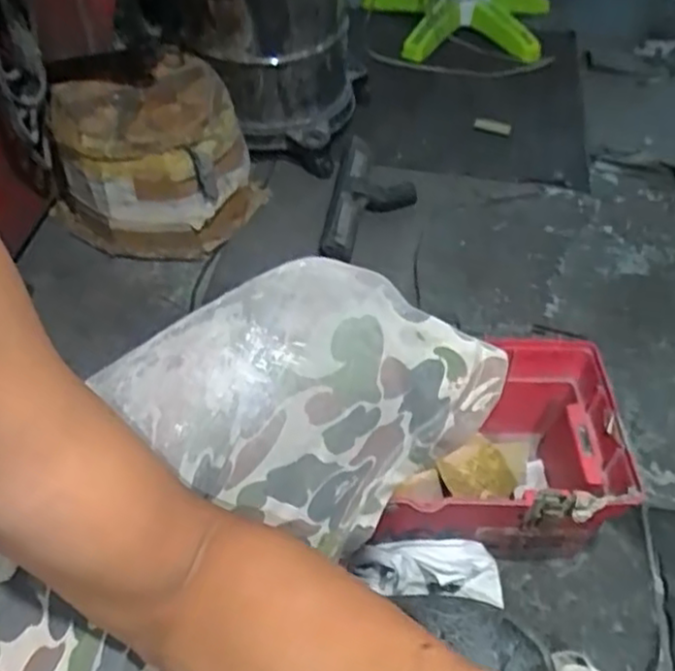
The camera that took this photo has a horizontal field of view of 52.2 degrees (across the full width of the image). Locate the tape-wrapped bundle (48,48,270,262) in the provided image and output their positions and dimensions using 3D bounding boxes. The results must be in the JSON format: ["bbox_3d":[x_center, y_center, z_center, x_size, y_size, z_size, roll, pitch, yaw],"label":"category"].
[{"bbox_3d":[-0.290,-0.294,1.130,0.309,0.215,0.280,-11,48,-9],"label":"tape-wrapped bundle"}]

